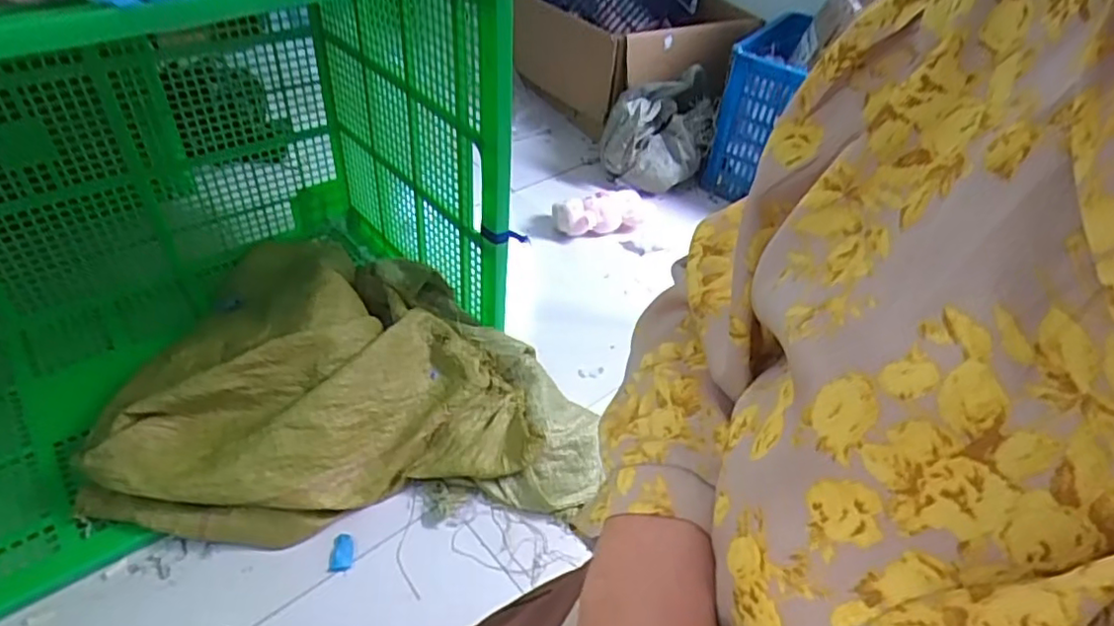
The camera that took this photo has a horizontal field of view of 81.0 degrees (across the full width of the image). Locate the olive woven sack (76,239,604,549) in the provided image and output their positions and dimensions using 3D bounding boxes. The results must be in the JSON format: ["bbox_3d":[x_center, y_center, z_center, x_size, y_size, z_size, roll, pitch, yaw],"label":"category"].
[{"bbox_3d":[-0.301,0.090,1.017,0.663,0.193,0.451,-2,42,-9],"label":"olive woven sack"}]

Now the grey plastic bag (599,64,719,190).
[{"bbox_3d":[0.265,-0.465,1.645,0.236,0.240,0.190,-20,48,-26],"label":"grey plastic bag"}]

